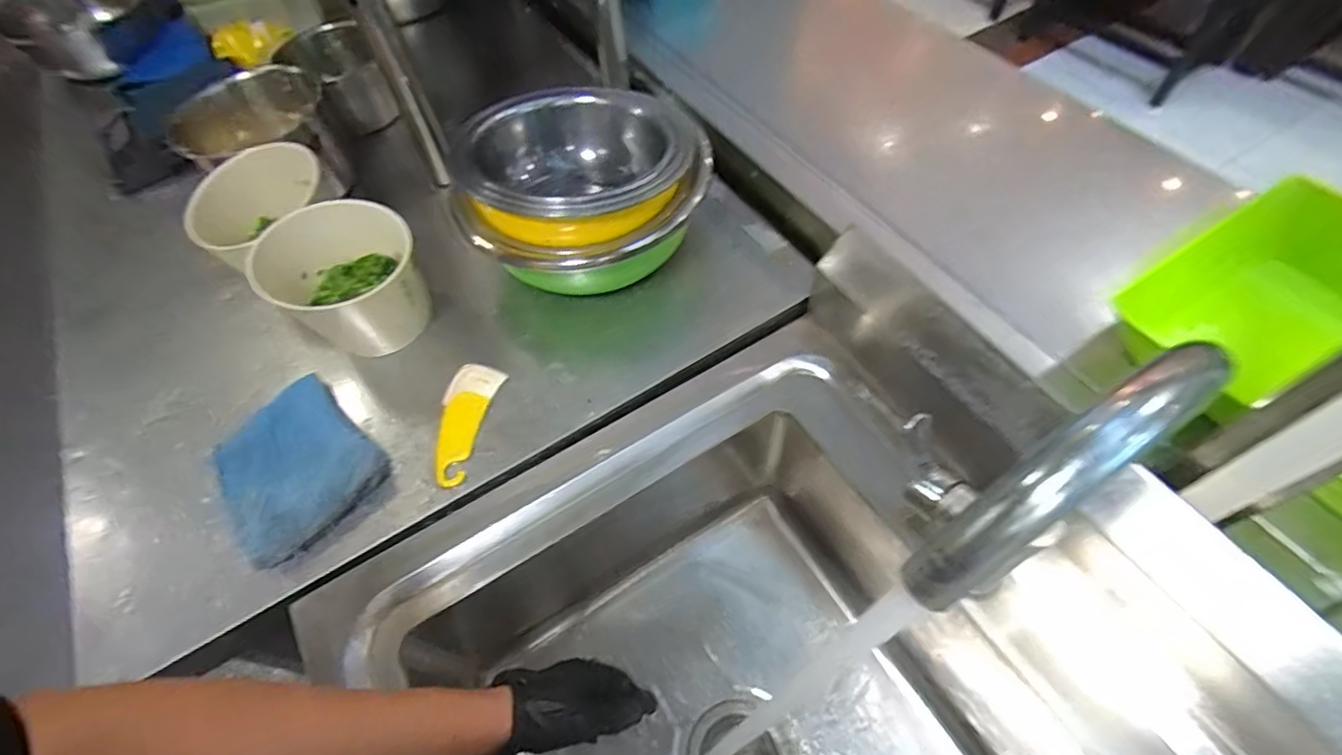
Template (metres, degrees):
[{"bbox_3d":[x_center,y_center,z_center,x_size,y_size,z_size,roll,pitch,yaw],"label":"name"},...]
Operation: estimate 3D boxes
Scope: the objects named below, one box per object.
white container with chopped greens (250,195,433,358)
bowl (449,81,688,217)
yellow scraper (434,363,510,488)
[{"bbox_3d":[-0.323,-0.098,0.616,0.140,0.099,0.134,-34,63,-17],"label":"white container with chopped greens"},{"bbox_3d":[-0.097,-0.210,0.625,0.212,0.086,0.212,-1,58,2],"label":"bowl"},{"bbox_3d":[-0.202,0.043,0.582,0.049,0.007,0.127,7,59,7],"label":"yellow scraper"}]

